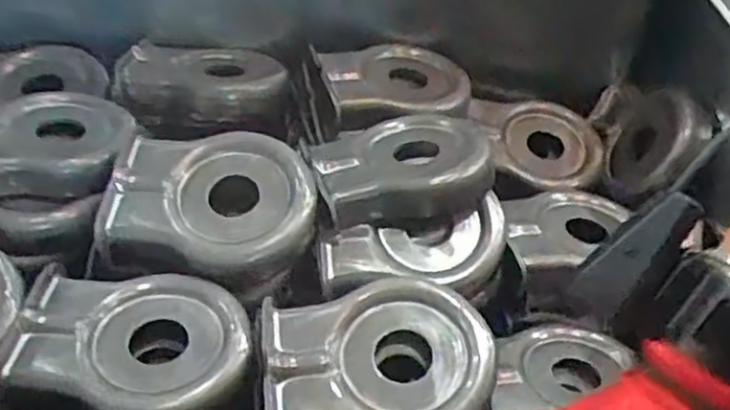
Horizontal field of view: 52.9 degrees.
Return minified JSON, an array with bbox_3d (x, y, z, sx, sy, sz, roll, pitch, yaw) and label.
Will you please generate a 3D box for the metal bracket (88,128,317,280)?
[{"bbox_3d":[-0.097,-0.002,0.454,0.126,0.026,0.093,2,61,-5],"label":"metal bracket"}]

